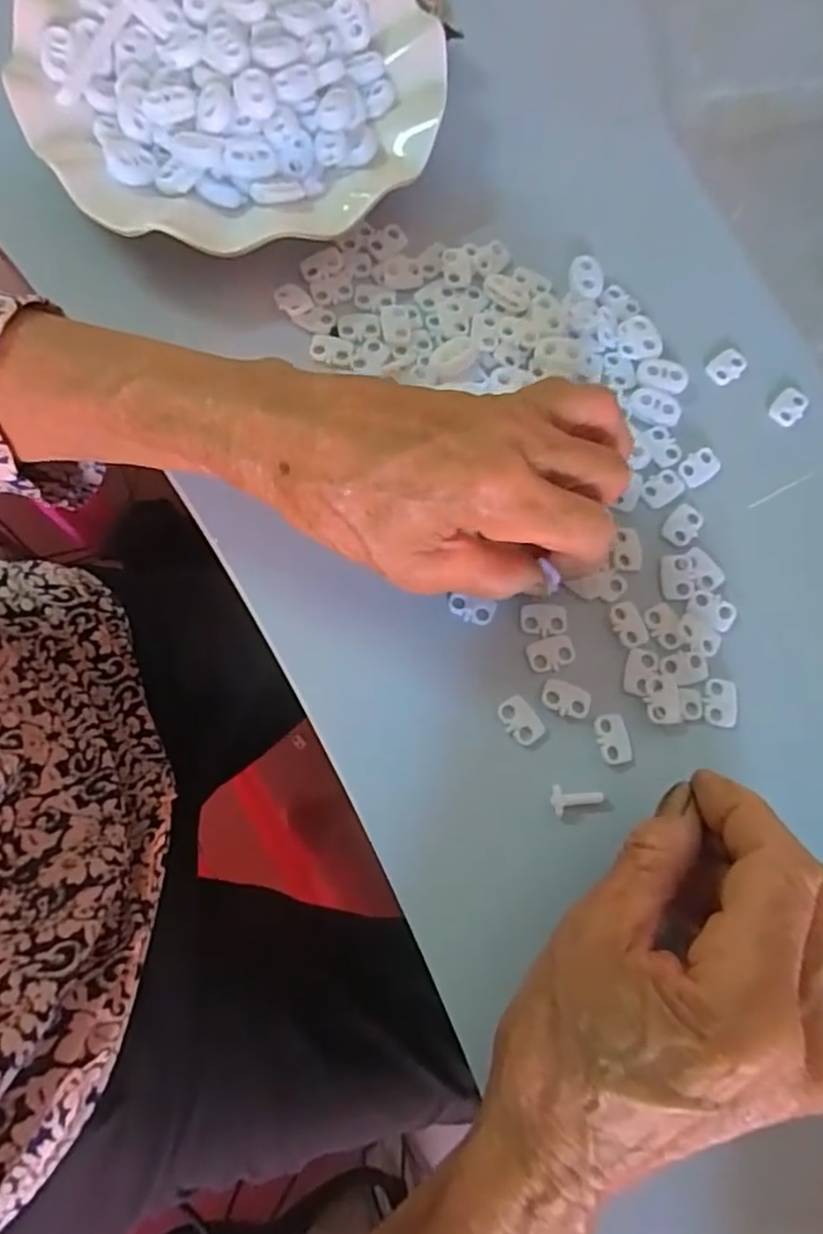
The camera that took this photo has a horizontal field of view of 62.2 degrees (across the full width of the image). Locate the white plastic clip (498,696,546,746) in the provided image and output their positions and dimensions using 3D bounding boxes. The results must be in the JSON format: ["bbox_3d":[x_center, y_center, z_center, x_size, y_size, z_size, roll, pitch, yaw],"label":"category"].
[{"bbox_3d":[0.041,0.039,0.254,0.012,0.004,0.018,-36,78,-10],"label":"white plastic clip"}]

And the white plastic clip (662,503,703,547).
[{"bbox_3d":[0.112,-0.038,0.279,0.012,0.004,0.018,35,77,9],"label":"white plastic clip"}]

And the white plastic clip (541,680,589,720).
[{"bbox_3d":[0.058,0.031,0.257,0.018,0.004,0.012,15,75,4],"label":"white plastic clip"}]

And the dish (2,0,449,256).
[{"bbox_3d":[-0.078,-0.238,0.308,0.176,0.037,0.178,0,74,-1],"label":"dish"}]

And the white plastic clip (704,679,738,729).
[{"bbox_3d":[0.118,0.032,0.259,0.013,0.004,0.018,8,75,1],"label":"white plastic clip"}]

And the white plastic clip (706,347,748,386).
[{"bbox_3d":[0.139,-0.111,0.301,0.019,0.004,0.012,-41,79,-11],"label":"white plastic clip"}]

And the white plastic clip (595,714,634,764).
[{"bbox_3d":[0.075,0.045,0.253,0.012,0.004,0.018,-13,75,-4],"label":"white plastic clip"}]

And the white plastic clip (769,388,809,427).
[{"bbox_3d":[0.164,-0.092,0.297,0.013,0.004,0.019,35,77,9],"label":"white plastic clip"}]

